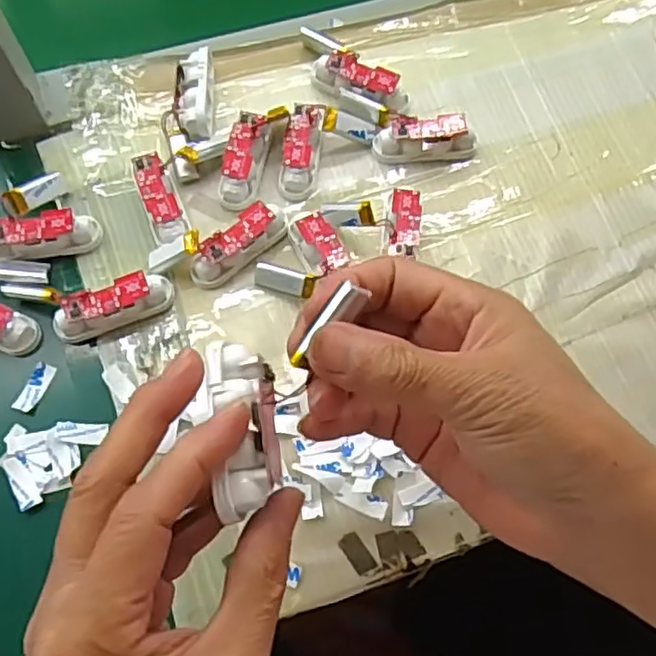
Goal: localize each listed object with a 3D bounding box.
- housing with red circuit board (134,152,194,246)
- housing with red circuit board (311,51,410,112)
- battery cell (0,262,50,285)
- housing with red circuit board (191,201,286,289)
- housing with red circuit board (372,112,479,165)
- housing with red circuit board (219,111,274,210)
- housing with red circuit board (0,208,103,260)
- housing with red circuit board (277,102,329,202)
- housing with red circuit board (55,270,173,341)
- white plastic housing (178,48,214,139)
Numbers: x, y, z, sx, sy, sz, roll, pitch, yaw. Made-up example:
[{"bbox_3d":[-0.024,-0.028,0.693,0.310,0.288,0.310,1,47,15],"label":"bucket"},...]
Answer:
[{"bbox_3d":[-0.092,-0.071,0.366,0.020,0.021,0.053,-17,71,-9],"label":"housing with red circuit board"},{"bbox_3d":[0.019,-0.149,0.398,0.060,0.019,0.021,24,70,6],"label":"housing with red circuit board"},{"bbox_3d":[-0.167,-0.030,0.348,0.034,0.004,0.013,4,68,-22],"label":"battery cell"},{"bbox_3d":[-0.049,-0.047,0.359,0.060,0.019,0.017,-40,76,-15],"label":"housing with red circuit board"},{"bbox_3d":[0.059,-0.114,0.387,0.062,0.022,0.021,-5,70,-5],"label":"housing with red circuit board"},{"bbox_3d":[-0.048,-0.098,0.377,0.020,0.021,0.054,13,70,2],"label":"housing with red circuit board"},{"bbox_3d":[-0.158,-0.050,0.356,0.060,0.020,0.019,-13,71,-7],"label":"housing with red circuit board"},{"bbox_3d":[-0.016,-0.103,0.381,0.021,0.020,0.053,11,73,0],"label":"housing with red circuit board"},{"bbox_3d":[-0.114,-0.012,0.344,0.062,0.020,0.018,-23,72,-11],"label":"housing with red circuit board"},{"bbox_3d":[-0.078,-0.137,0.386,0.019,0.025,0.058,-2,70,-4],"label":"white plastic housing"}]

